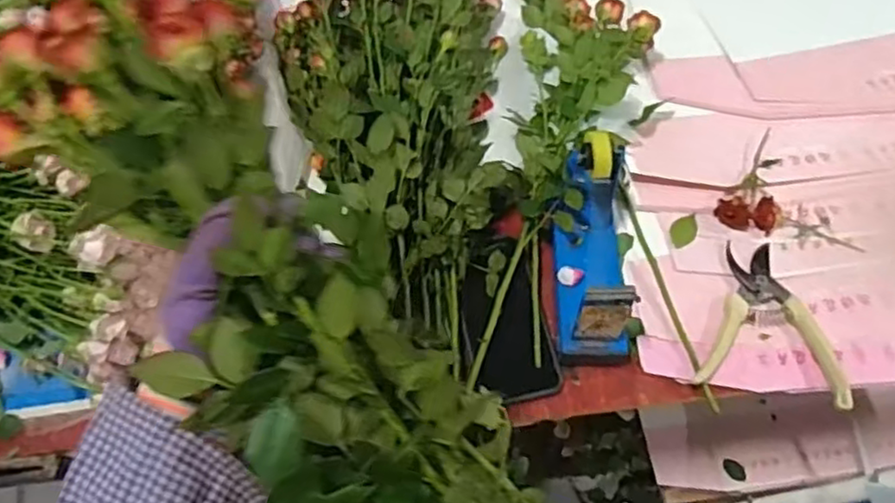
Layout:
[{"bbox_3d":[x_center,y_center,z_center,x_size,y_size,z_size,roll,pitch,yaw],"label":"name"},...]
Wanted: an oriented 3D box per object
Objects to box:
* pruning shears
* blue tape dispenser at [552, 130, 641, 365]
[{"bbox_3d":[0.298,0.062,0.636,0.130,0.020,0.146,10,65,5],"label":"pruning shears"},{"bbox_3d":[0.137,-0.010,0.622,0.078,0.115,0.196,6,64,4],"label":"blue tape dispenser"}]

